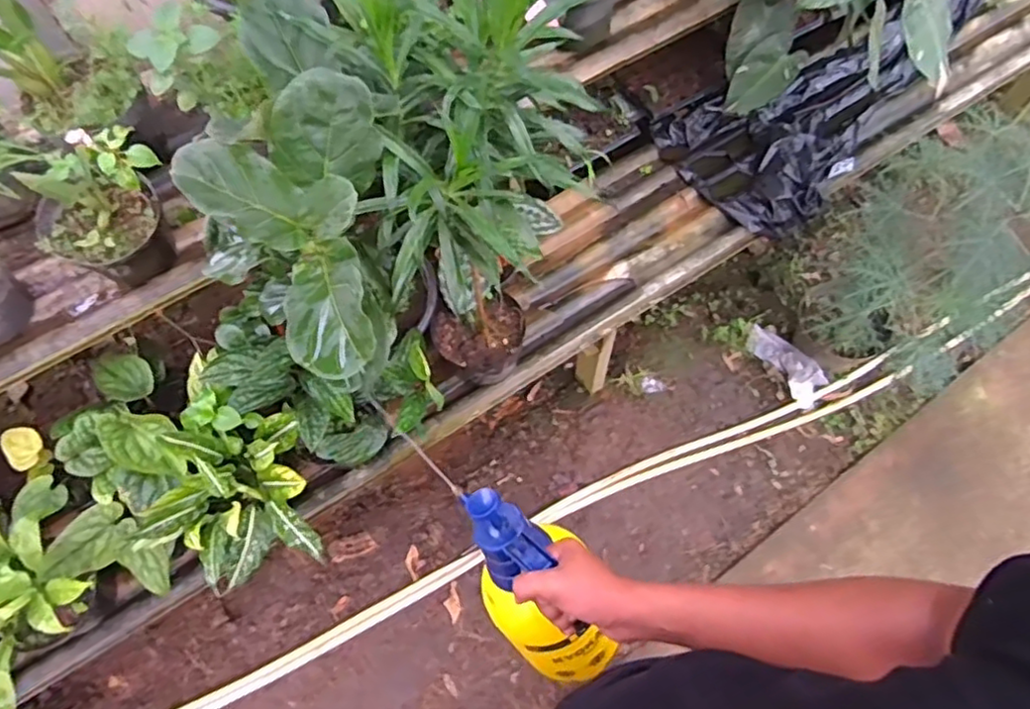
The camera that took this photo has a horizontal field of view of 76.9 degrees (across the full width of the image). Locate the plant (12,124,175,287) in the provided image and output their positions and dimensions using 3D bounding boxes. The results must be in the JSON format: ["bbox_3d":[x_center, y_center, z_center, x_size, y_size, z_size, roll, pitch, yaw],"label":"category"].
[{"bbox_3d":[-0.644,-0.225,1.017,0.168,0.227,0.194,30,70,15],"label":"plant"}]

